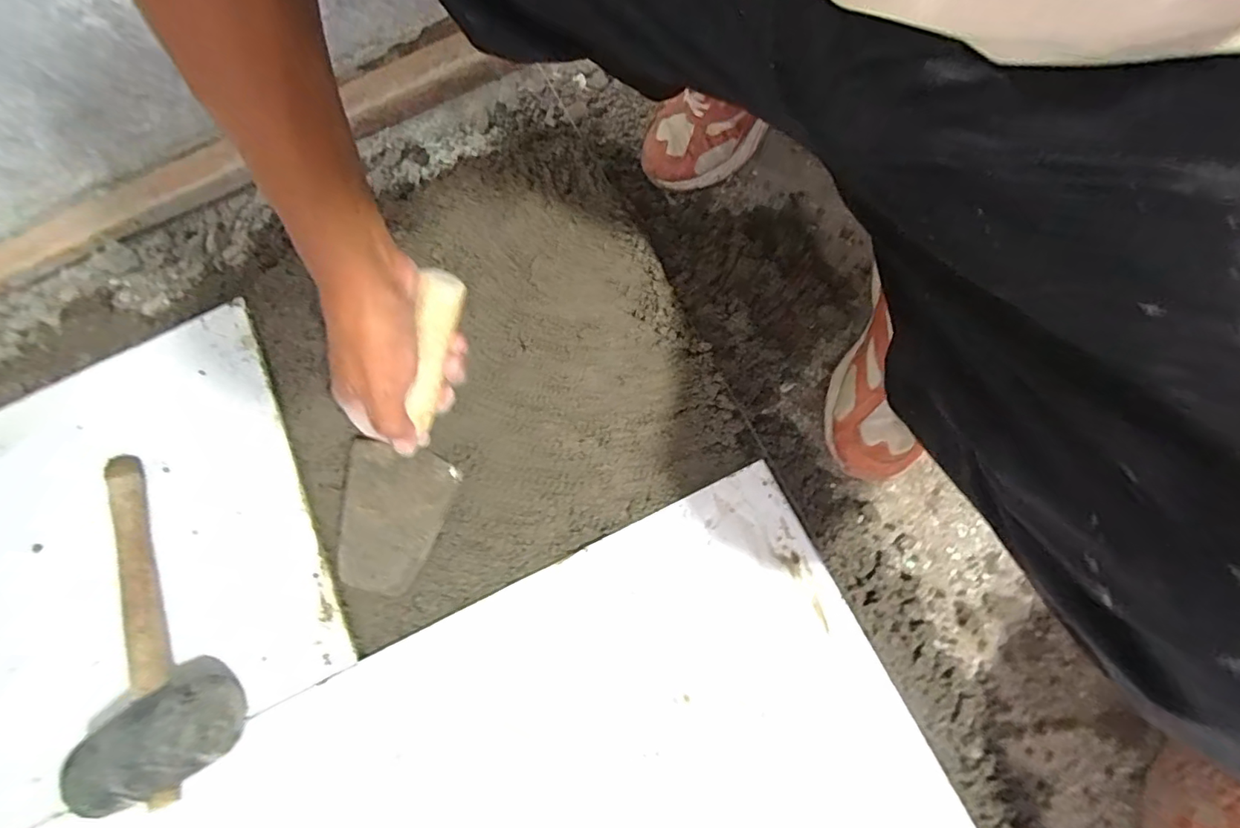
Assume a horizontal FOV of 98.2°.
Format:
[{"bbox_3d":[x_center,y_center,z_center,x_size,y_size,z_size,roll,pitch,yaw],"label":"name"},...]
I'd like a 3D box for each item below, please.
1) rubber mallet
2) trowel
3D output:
[{"bbox_3d":[-0.425,0.176,0.460,0.113,0.085,0.301,-35,77,-4],"label":"rubber mallet"},{"bbox_3d":[-0.175,0.021,0.430,0.086,0.059,0.290,30,119,11],"label":"trowel"}]

